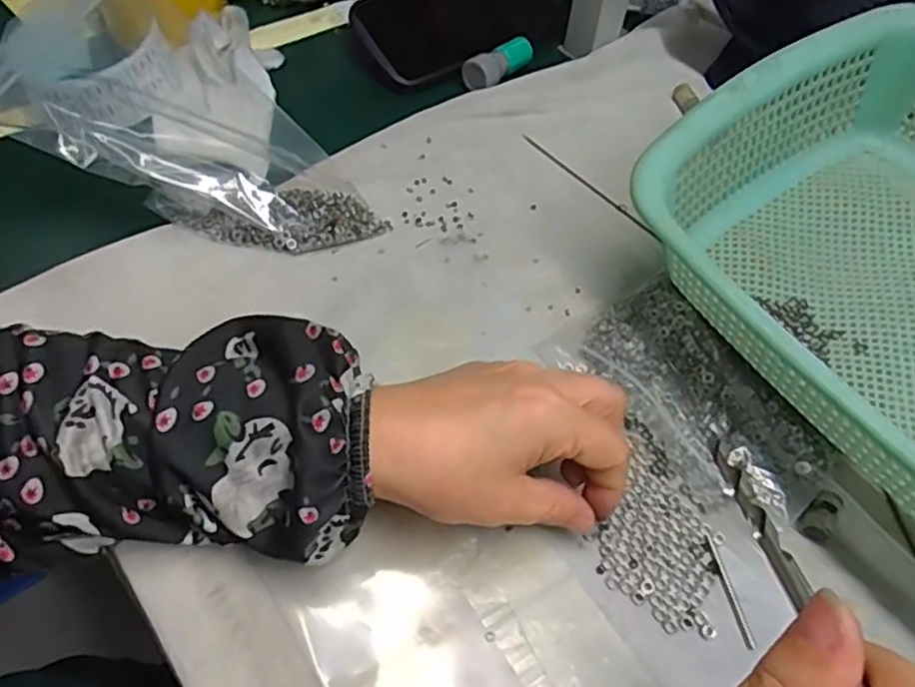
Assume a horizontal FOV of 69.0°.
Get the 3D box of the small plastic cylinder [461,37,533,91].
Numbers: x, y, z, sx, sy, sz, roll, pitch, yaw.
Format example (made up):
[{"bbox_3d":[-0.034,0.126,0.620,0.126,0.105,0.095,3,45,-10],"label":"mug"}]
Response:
[{"bbox_3d":[0.033,-0.209,0.494,0.067,0.017,0.024,-36,65,-24],"label":"small plastic cylinder"}]

